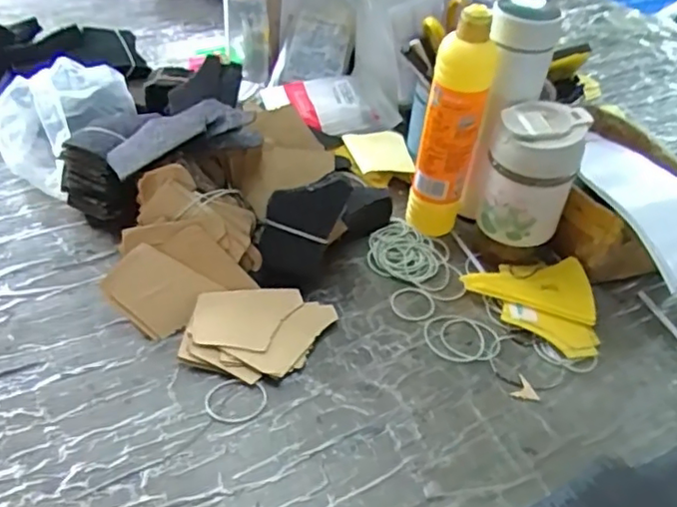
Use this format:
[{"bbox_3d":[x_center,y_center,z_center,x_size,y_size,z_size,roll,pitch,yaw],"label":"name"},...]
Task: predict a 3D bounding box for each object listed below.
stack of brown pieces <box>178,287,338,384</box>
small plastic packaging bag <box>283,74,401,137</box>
[{"bbox_3d":[-0.070,0.068,0.540,0.120,0.022,0.091,6,41,2],"label":"stack of brown pieces"},{"bbox_3d":[0.003,-0.199,0.809,0.115,0.034,0.114,-11,45,-18],"label":"small plastic packaging bag"}]

